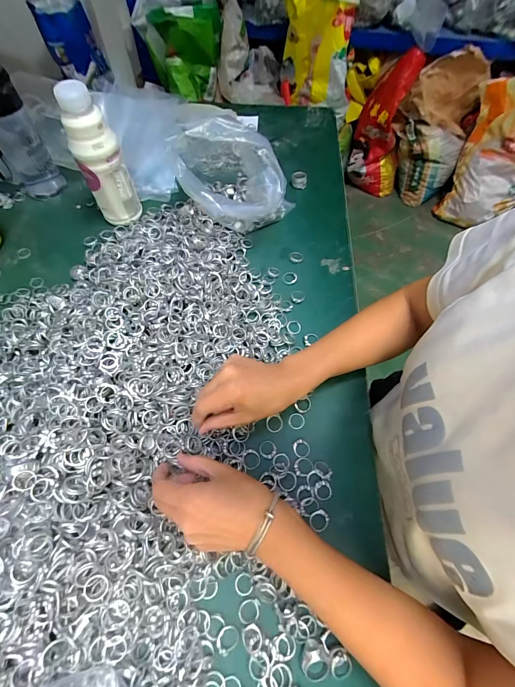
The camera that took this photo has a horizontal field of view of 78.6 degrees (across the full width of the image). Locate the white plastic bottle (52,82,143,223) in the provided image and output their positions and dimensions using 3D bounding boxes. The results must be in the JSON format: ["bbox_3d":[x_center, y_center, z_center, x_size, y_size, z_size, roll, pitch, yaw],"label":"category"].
[{"bbox_3d":[-0.234,-0.273,0.479,0.067,0.194,0.056,-21,67,-13],"label":"white plastic bottle"}]

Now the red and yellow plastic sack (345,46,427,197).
[{"bbox_3d":[0.631,-1.038,1.561,0.291,0.597,0.181,23,63,8],"label":"red and yellow plastic sack"}]

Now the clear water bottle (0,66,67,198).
[{"bbox_3d":[-0.403,-0.334,0.517,0.086,0.176,0.073,-37,71,-19],"label":"clear water bottle"}]

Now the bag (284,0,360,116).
[{"bbox_3d":[0.258,-1.197,1.291,0.303,0.395,0.157,2,62,-3],"label":"bag"}]

